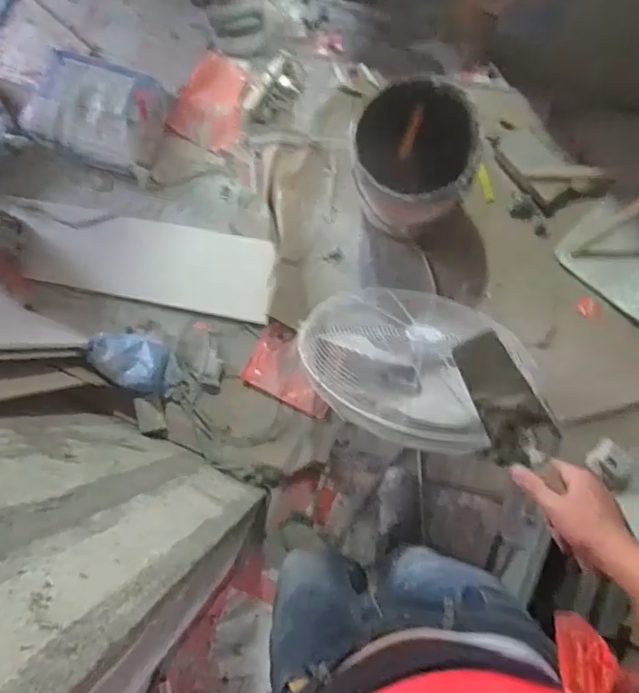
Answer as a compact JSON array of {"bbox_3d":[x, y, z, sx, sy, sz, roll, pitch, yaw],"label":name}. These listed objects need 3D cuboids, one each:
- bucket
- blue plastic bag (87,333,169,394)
[{"bbox_3d":[0.247,-0.486,1.414,0.301,0.302,0.324,-1,84,6],"label":"bucket"},{"bbox_3d":[-0.551,0.039,1.521,0.211,0.102,0.155,11,85,7],"label":"blue plastic bag"}]

